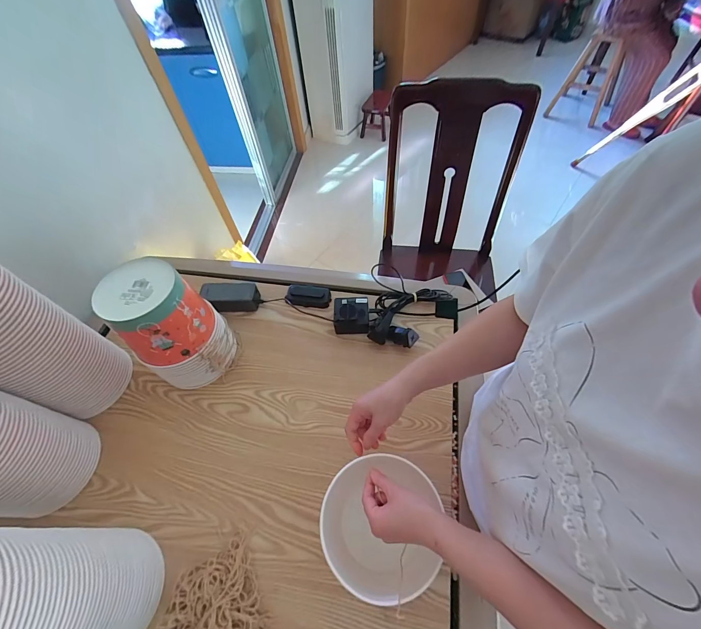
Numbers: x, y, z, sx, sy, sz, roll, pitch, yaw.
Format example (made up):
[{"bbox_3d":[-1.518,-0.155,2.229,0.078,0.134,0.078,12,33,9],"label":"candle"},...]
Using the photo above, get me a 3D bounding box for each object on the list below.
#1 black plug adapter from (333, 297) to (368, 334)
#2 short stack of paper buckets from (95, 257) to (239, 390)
[{"bbox_3d":[0.002,0.001,0.732,0.076,0.060,0.072,0,57,4],"label":"black plug adapter"},{"bbox_3d":[-0.335,0.029,0.625,0.150,0.245,0.150,32,65,22],"label":"short stack of paper buckets"}]

